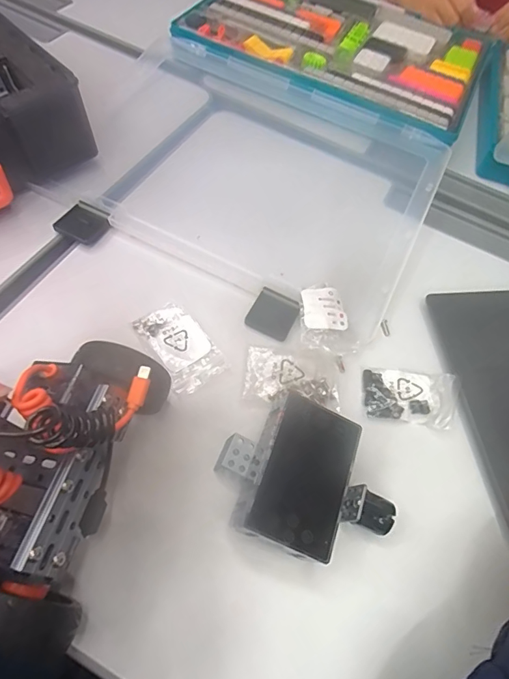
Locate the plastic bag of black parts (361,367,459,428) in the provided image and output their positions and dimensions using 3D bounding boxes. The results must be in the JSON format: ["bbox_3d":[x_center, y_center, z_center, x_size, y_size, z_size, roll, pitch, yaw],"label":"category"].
[{"bbox_3d":[0.123,0.045,0.332,0.071,0.012,0.041,10,60,-1],"label":"plastic bag of black parts"}]

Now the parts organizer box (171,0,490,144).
[{"bbox_3d":[0.107,-0.378,0.552,0.357,0.042,0.272,24,60,7],"label":"parts organizer box"}]

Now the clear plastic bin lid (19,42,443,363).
[{"bbox_3d":[-0.006,-0.168,0.420,0.357,0.032,0.267,26,61,8],"label":"clear plastic bin lid"}]

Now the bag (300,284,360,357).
[{"bbox_3d":[0.061,-0.017,0.354,0.045,0.018,0.059,-5,61,-10],"label":"bag"}]

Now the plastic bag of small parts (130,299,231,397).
[{"bbox_3d":[-0.059,0.005,0.337,0.044,0.005,0.074,-29,68,-21],"label":"plastic bag of small parts"}]

